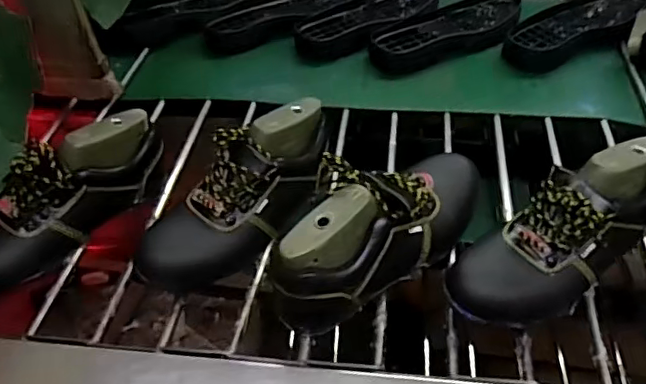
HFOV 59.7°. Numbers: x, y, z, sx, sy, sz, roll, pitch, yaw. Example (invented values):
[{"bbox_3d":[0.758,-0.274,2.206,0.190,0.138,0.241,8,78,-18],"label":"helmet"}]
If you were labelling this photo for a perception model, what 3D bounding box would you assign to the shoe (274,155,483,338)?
[{"bbox_3d":[0.065,0.024,0.579,0.276,0.110,0.101,-31,53,-25],"label":"shoe"}]

